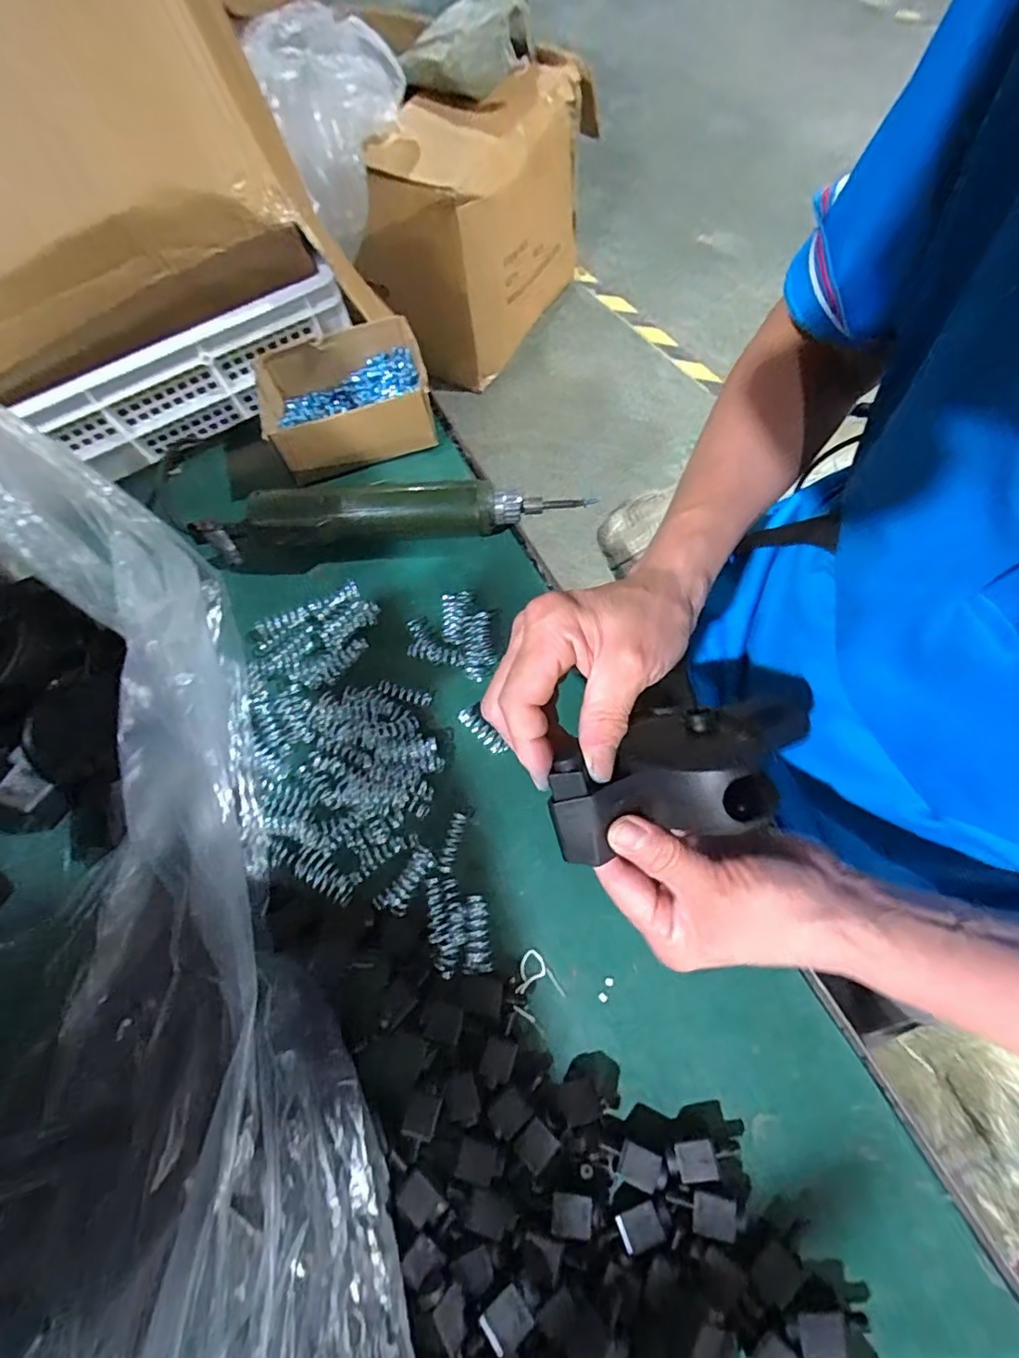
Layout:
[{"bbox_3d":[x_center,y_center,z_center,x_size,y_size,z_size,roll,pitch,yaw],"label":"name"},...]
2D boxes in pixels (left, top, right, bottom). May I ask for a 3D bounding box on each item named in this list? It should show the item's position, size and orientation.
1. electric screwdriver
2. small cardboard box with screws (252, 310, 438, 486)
[{"bbox_3d":[-0.089,-0.130,0.438,0.288,0.045,0.052,-10,67,-1],"label":"electric screwdriver"},{"bbox_3d":[-0.134,-0.232,0.471,0.132,0.054,0.099,-20,68,-5],"label":"small cardboard box with screws"}]

